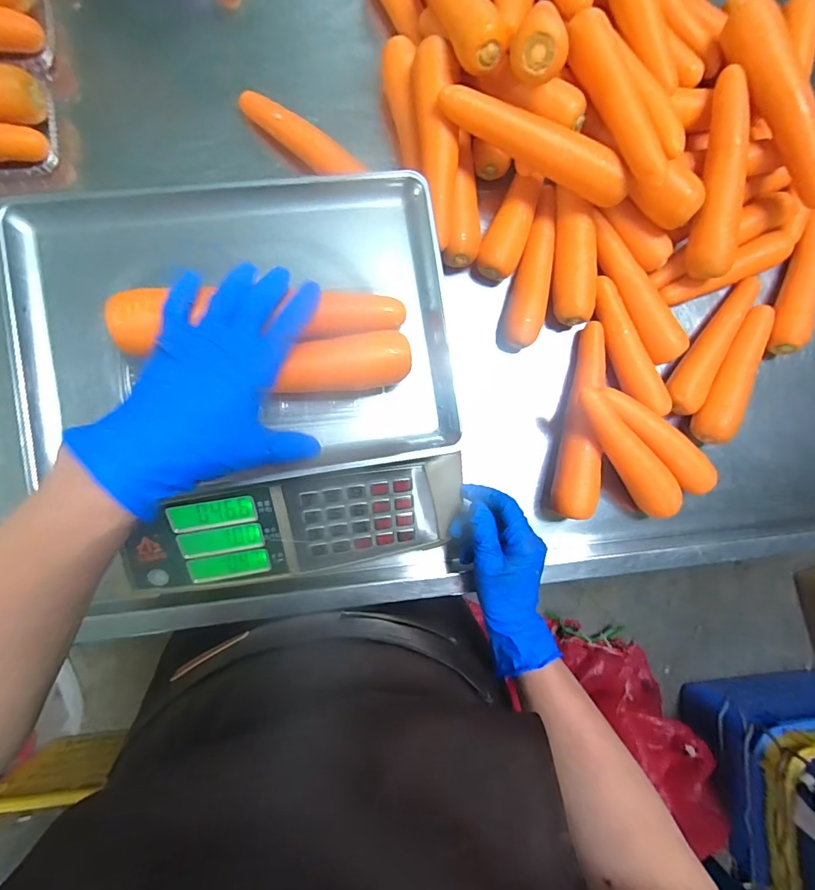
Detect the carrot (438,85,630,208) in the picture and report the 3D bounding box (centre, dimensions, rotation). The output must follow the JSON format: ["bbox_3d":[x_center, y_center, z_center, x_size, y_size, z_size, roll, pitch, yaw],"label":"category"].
[{"bbox_3d":[0.129,-0.294,0.433,0.206,0.037,0.035,21,86,-6],"label":"carrot"}]

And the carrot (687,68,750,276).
[{"bbox_3d":[0.340,-0.290,0.488,0.048,0.057,0.208,5,87,-7],"label":"carrot"}]

